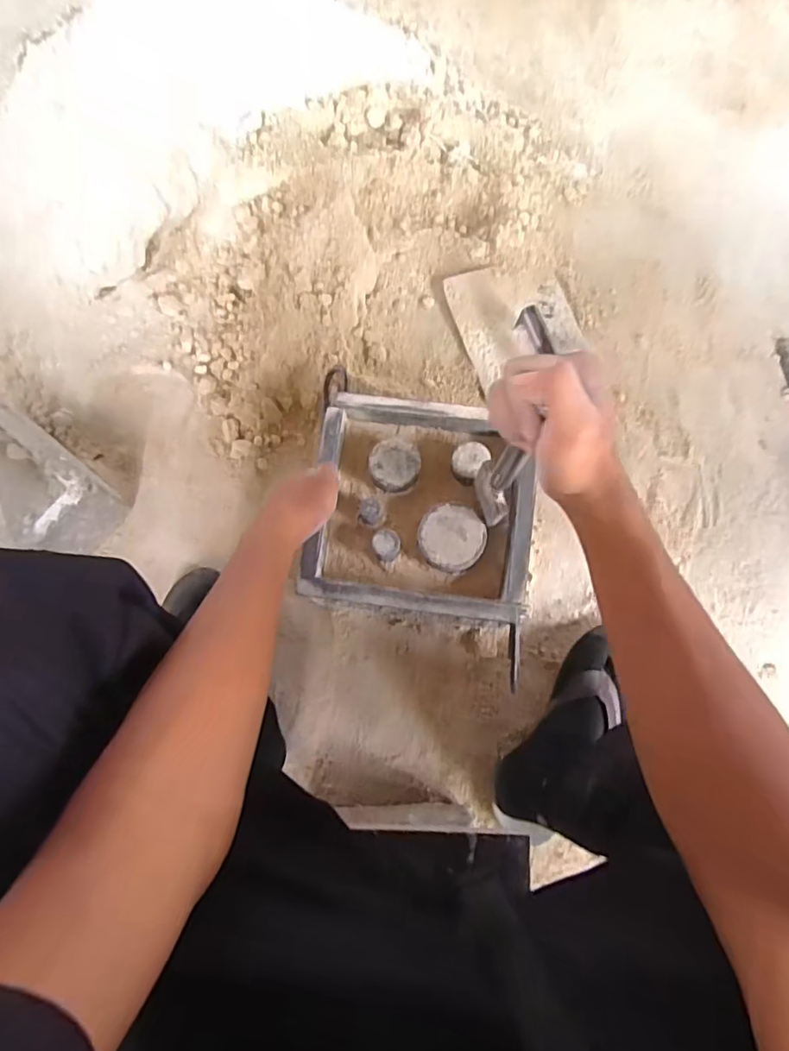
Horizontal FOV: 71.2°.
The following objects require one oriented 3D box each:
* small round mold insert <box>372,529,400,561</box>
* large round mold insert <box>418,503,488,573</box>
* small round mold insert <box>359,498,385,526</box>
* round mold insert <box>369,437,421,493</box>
[{"bbox_3d":[-0.008,0.023,0.618,0.029,0.031,0.032,4,74,-2],"label":"small round mold insert"},{"bbox_3d":[0.064,0.016,0.622,0.072,0.036,0.070,1,74,-2],"label":"large round mold insert"},{"bbox_3d":[-0.026,-0.015,0.627,0.029,0.040,0.025,-14,76,-6],"label":"small round mold insert"},{"bbox_3d":[0.001,-0.067,0.639,0.055,0.039,0.058,1,74,-2],"label":"round mold insert"}]

